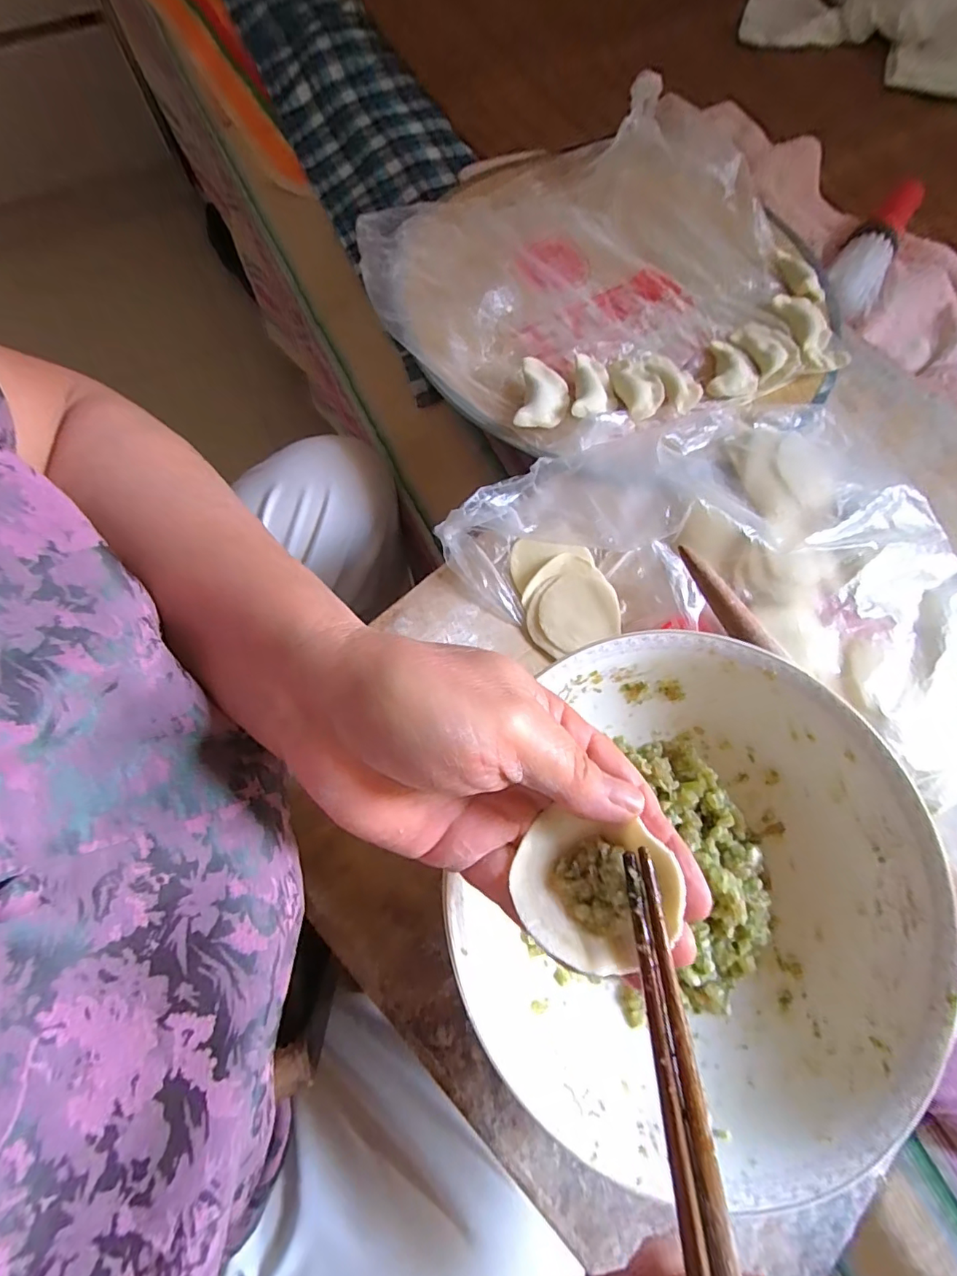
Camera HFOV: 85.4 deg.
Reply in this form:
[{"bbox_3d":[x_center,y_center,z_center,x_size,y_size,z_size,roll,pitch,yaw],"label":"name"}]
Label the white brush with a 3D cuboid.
[{"bbox_3d":[0.342,-0.334,0.455,0.048,0.035,0.133,34,76,9],"label":"white brush"}]

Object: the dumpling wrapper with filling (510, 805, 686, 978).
[{"bbox_3d":[0.038,0.085,0.173,0.049,0.022,0.045,7,74,1],"label":"dumpling wrapper with filling"}]

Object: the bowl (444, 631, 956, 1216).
[{"bbox_3d":[0.106,0.114,0.248,0.204,0.075,0.211,0,74,-1],"label":"bowl"}]

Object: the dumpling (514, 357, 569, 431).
[{"bbox_3d":[0.046,-0.168,0.363,0.035,0.016,0.055,9,74,2],"label":"dumpling"}]

